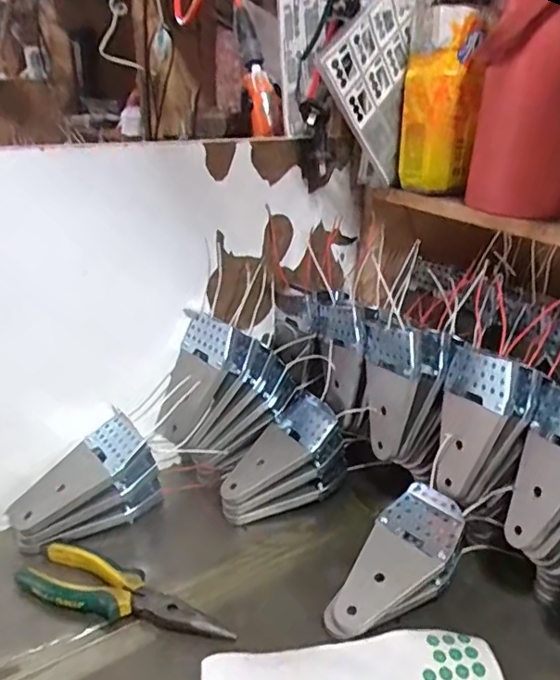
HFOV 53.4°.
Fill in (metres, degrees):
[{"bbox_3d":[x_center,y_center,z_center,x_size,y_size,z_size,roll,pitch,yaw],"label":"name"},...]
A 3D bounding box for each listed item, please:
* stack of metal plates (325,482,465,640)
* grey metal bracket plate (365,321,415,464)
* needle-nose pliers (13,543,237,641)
[{"bbox_3d":[0.102,0.199,0.487,0.151,0.034,0.066,-39,43,-27],"label":"stack of metal plates"},{"bbox_3d":[0.108,0.053,0.539,0.015,0.129,0.067,-6,9,-32],"label":"grey metal bracket plate"},{"bbox_3d":[-0.133,0.220,0.471,0.190,0.023,0.056,13,28,24],"label":"needle-nose pliers"}]

